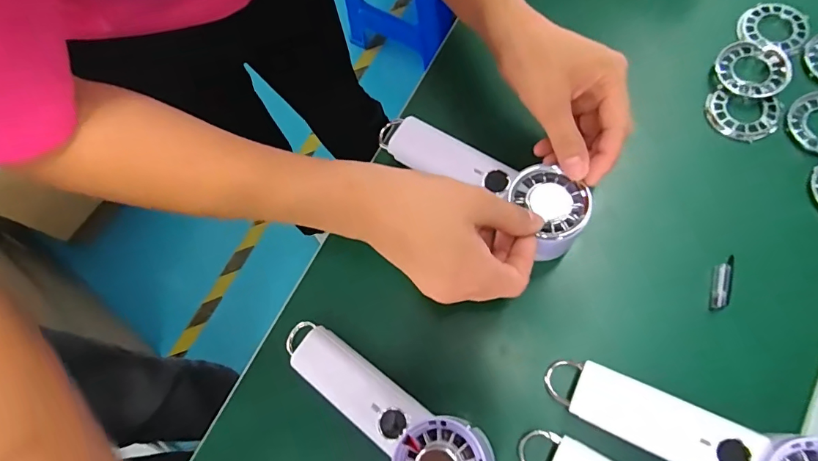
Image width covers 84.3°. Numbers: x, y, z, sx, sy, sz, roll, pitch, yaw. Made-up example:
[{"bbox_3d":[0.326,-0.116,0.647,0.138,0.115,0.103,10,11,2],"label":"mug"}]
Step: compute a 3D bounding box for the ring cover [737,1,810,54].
[{"bbox_3d":[0.340,-0.189,0.420,0.055,0.006,0.056,38,81,15],"label":"ring cover"}]

